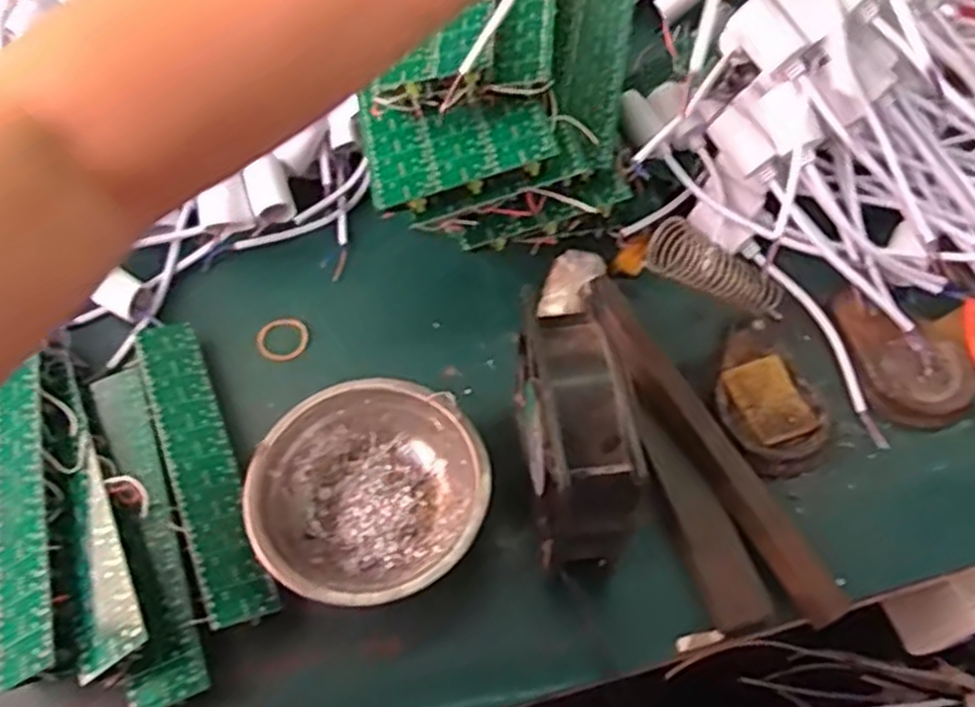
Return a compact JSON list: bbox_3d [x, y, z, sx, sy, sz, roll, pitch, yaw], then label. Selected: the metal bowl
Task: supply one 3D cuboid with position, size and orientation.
[{"bbox_3d":[-0.066,0.079,0.441,0.126,0.041,0.123,0,57,-1],"label":"metal bowl"}]

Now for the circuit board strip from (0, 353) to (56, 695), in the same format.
[{"bbox_3d":[-0.251,0.083,0.421,0.033,0.006,0.181,-28,60,8],"label":"circuit board strip"}]

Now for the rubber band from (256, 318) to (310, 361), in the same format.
[{"bbox_3d":[-0.136,-0.010,0.523,0.034,0.004,0.032,0,57,-1],"label":"rubber band"}]

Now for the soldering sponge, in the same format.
[{"bbox_3d":[0.174,0.029,0.486,0.038,0.008,0.053,-19,59,-12],"label":"soldering sponge"}]

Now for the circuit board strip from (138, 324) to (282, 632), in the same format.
[{"bbox_3d":[-0.167,0.062,0.459,0.034,0.011,0.203,-21,60,-14],"label":"circuit board strip"}]

